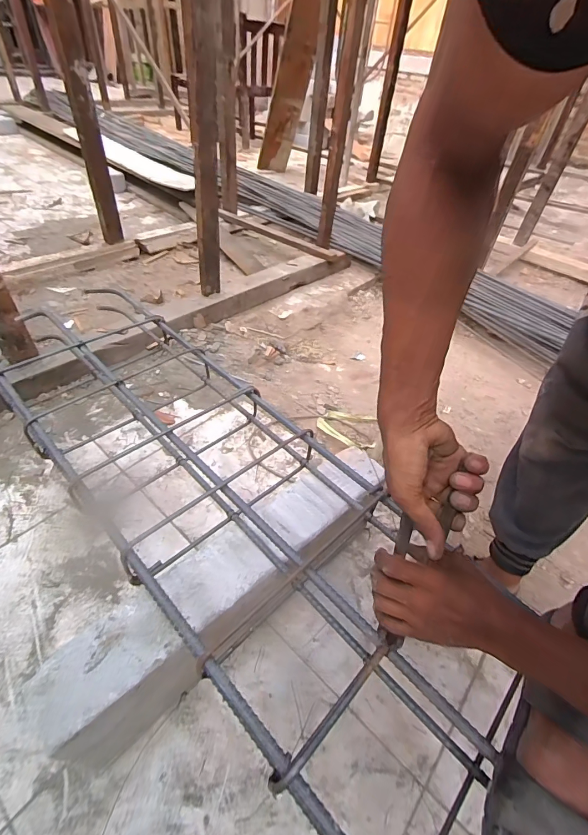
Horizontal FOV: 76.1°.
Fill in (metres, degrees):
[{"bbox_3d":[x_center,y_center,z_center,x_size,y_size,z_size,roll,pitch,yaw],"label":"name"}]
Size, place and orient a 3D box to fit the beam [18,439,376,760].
[{"bbox_3d":[-0.080,0.267,0.640,0.131,0.212,0.587,36,52,27],"label":"beam"}]

